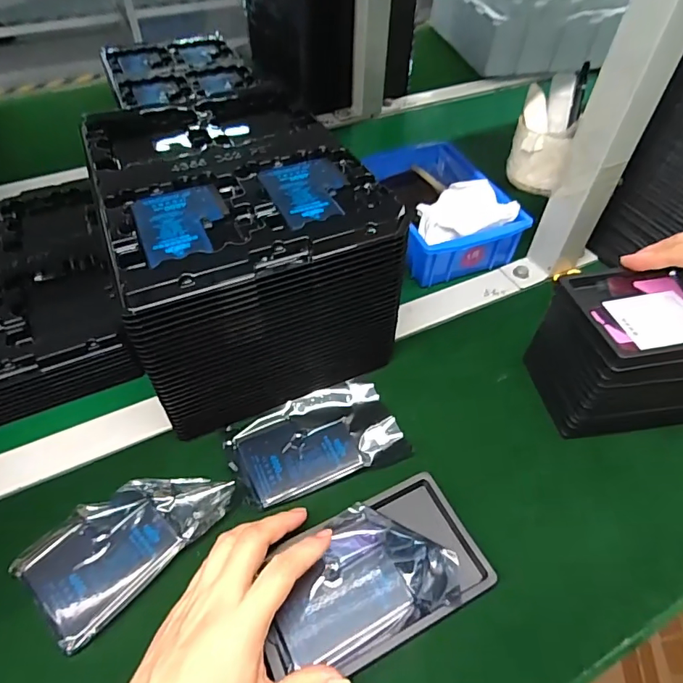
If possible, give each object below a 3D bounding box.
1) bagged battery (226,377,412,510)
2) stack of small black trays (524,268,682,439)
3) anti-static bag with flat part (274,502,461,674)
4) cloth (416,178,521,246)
[{"bbox_3d":[-0.023,0.084,0.408,0.142,0.006,0.084,-17,52,-15],"label":"bagged battery"},{"bbox_3d":[0.262,0.003,0.401,0.161,0.099,0.101,-7,52,-4],"label":"stack of small black trays"},{"bbox_3d":[0.013,0.163,0.328,0.126,0.017,0.081,-21,54,-14],"label":"anti-static bag with flat part"},{"bbox_3d":[0.134,-0.152,0.549,0.105,0.039,0.108,-19,53,-16],"label":"cloth"}]

